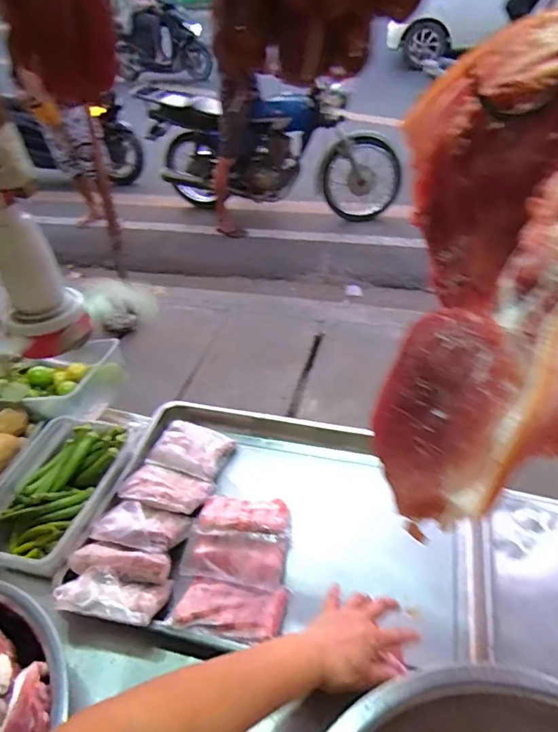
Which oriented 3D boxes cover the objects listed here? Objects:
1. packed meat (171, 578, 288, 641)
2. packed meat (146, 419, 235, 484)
[{"bbox_3d":[-0.062,0.319,0.643,0.136,0.031,0.074,4,43,8],"label":"packed meat"},{"bbox_3d":[-0.153,0.145,0.860,0.127,0.043,0.103,11,44,15],"label":"packed meat"}]

